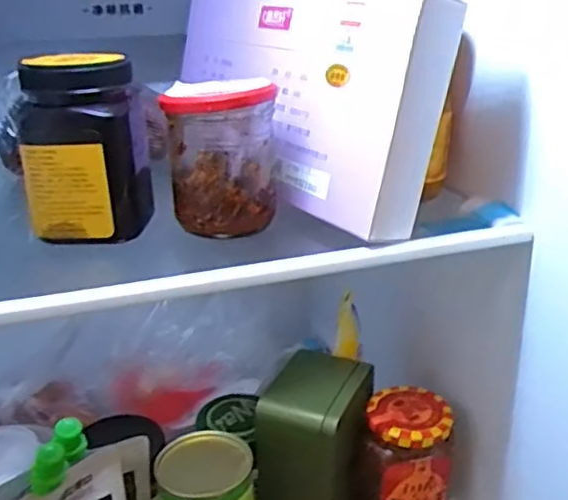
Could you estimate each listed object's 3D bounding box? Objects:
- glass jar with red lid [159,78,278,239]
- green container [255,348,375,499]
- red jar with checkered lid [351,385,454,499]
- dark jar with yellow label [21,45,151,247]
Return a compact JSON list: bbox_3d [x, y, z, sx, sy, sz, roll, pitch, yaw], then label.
[{"bbox_3d":[-0.037,-0.056,0.405,0.062,0.088,0.059,-1,23,1],"label":"glass jar with red lid"},{"bbox_3d":[0.024,0.160,0.513,0.068,0.138,0.083,8,25,21],"label":"green container"},{"bbox_3d":[0.094,0.168,0.516,0.070,0.099,0.060,4,24,13],"label":"red jar with checkered lid"},{"bbox_3d":[-0.118,-0.060,0.385,0.057,0.102,0.056,0,23,2],"label":"dark jar with yellow label"}]

